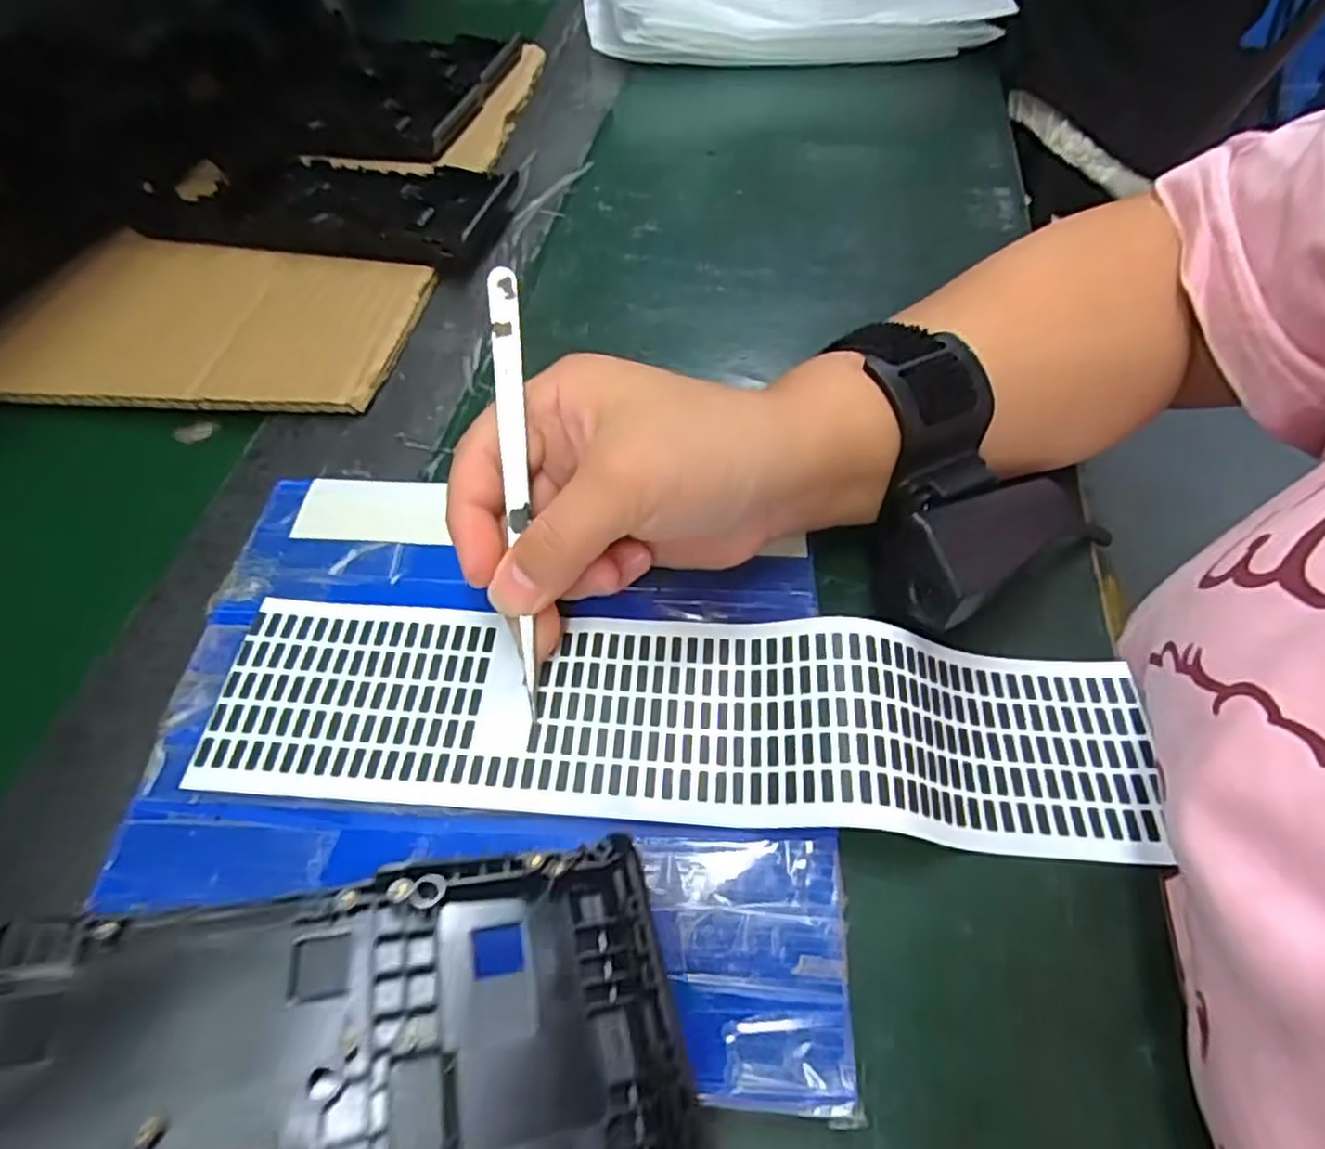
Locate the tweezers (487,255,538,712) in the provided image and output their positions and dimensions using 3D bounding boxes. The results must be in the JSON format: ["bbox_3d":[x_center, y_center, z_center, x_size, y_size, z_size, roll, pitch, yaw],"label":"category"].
[{"bbox_3d":[-0.044,-0.023,0.218,0.009,0.004,0.132,-2,94,0],"label":"tweezers"}]

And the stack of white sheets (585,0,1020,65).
[{"bbox_3d":[0.090,-0.465,0.561,0.293,0.050,0.211,-4,55,-1],"label":"stack of white sheets"}]

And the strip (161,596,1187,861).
[{"bbox_3d":[0.007,0.043,0.222,0.285,0.019,0.065,4,57,0],"label":"strip"}]

